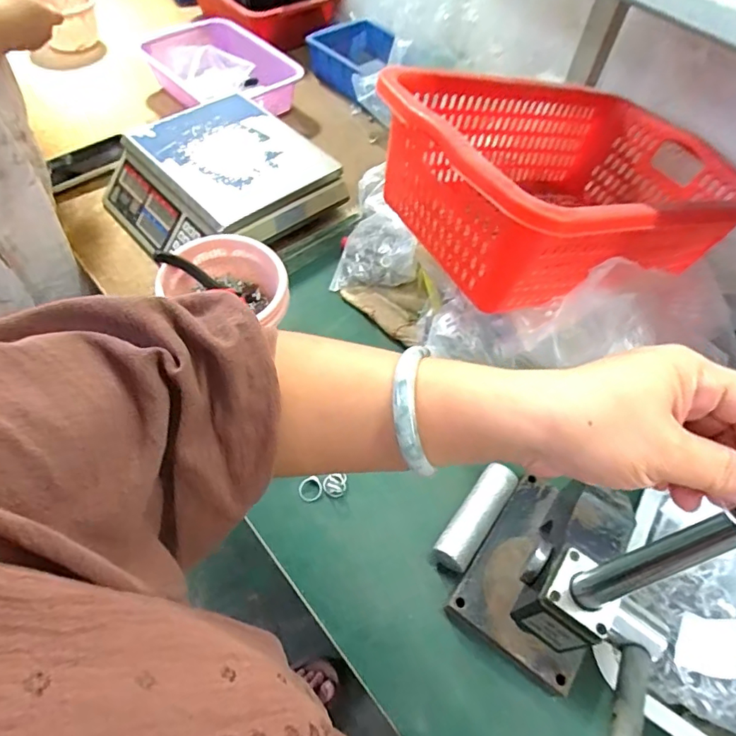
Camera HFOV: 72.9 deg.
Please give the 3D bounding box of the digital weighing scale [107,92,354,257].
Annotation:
[{"bbox_3d":[-0.245,-0.305,0.815,0.300,0.090,0.289,-37,66,-25],"label":"digital weighing scale"}]

